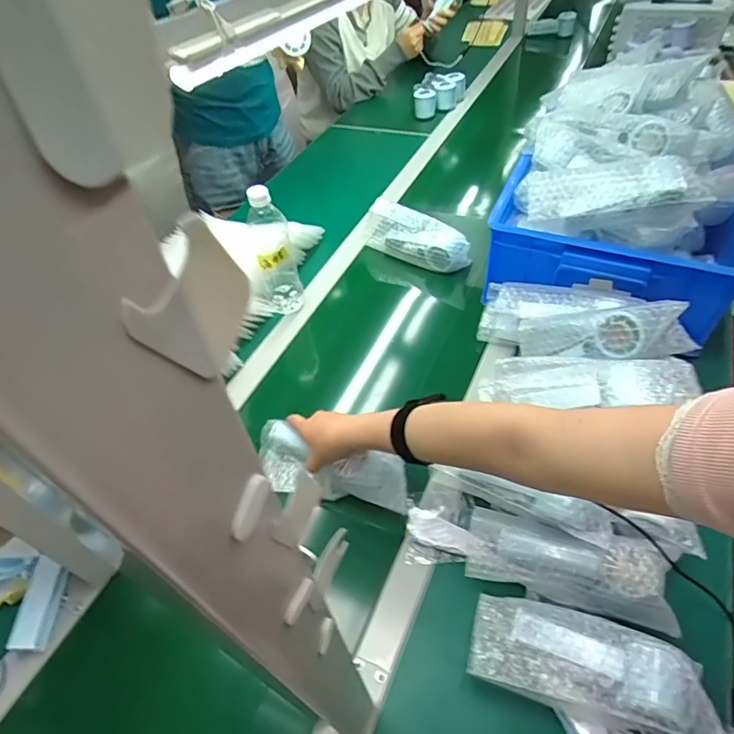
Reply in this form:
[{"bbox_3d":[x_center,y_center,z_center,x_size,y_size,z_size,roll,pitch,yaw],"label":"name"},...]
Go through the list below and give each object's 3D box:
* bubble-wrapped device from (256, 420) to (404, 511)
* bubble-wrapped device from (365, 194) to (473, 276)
[{"bbox_3d":[-0.049,0.131,0.625,0.206,0.052,0.070,12,49,22],"label":"bubble-wrapped device"},{"bbox_3d":[0.094,-0.245,0.930,0.205,0.088,0.049,23,55,22],"label":"bubble-wrapped device"}]

